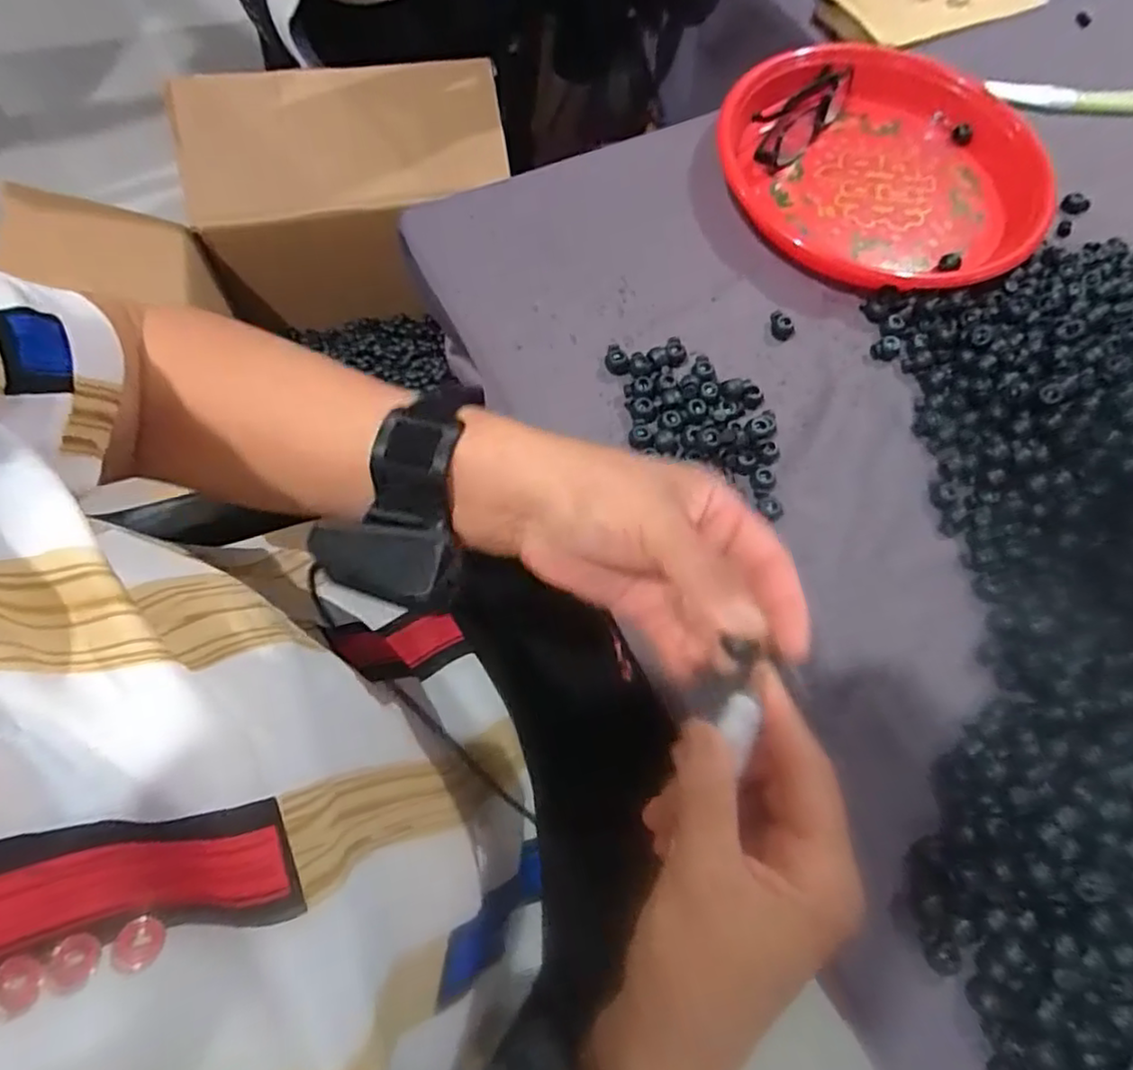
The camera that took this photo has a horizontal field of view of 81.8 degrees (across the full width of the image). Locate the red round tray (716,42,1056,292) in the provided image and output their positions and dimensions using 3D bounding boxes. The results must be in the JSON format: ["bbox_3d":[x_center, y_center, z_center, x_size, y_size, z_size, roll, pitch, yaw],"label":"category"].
[{"bbox_3d":[0.260,-0.308,0.523,0.253,0.038,0.275,1,67,-3],"label":"red round tray"}]

